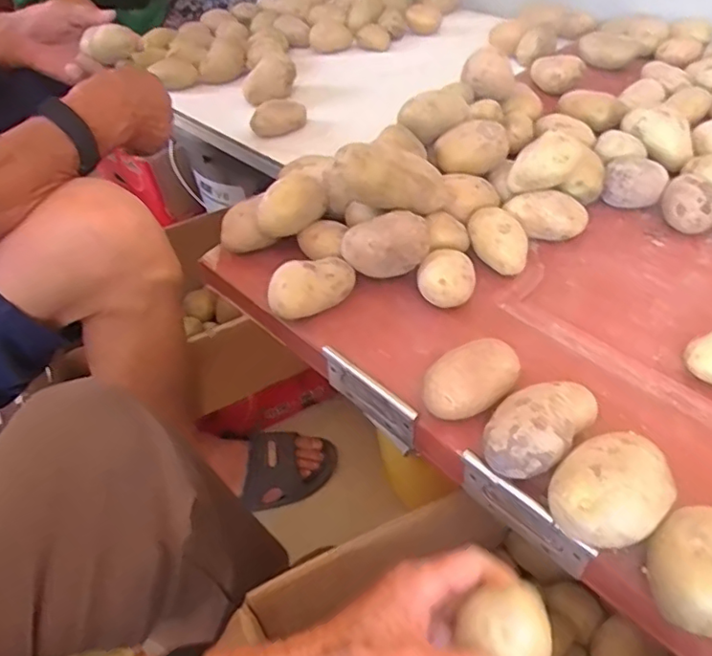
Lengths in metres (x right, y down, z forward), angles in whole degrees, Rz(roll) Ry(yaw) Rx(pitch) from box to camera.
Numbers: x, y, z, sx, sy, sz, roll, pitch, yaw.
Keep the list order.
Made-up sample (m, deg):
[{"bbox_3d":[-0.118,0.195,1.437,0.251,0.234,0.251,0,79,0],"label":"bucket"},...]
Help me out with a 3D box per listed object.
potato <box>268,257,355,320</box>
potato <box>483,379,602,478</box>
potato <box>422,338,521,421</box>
[{"bbox_3d":[-0.040,-0.035,0.534,0.077,0.043,0.041,-16,46,-9],"label":"potato"},{"bbox_3d":[0.126,0.071,0.410,0.050,0.055,0.089,29,56,30],"label":"potato"},{"bbox_3d":[0.087,0.038,0.446,0.078,0.046,0.043,-26,48,-18],"label":"potato"}]

